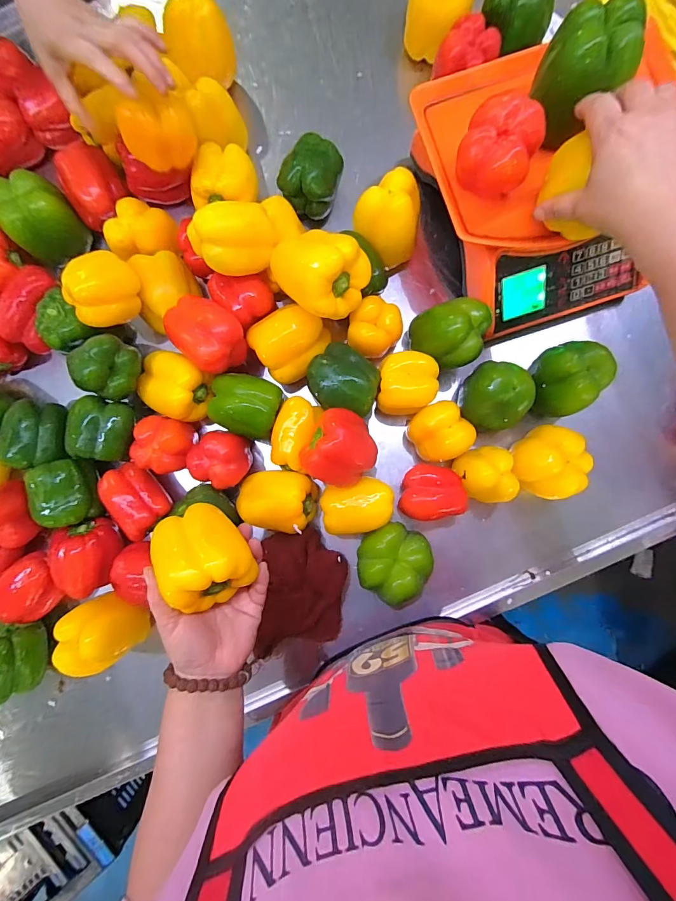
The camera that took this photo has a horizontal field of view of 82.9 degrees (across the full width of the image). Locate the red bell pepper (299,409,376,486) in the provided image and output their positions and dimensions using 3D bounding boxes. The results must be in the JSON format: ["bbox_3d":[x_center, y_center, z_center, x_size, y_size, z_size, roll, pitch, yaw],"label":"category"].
[{"bbox_3d":[0.003,-0.002,0.440,0.082,0.058,0.089,30,88,2],"label":"red bell pepper"}]

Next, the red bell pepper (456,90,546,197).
[{"bbox_3d":[0.159,-0.298,0.388,0.070,0.083,0.062,22,87,2],"label":"red bell pepper"}]

